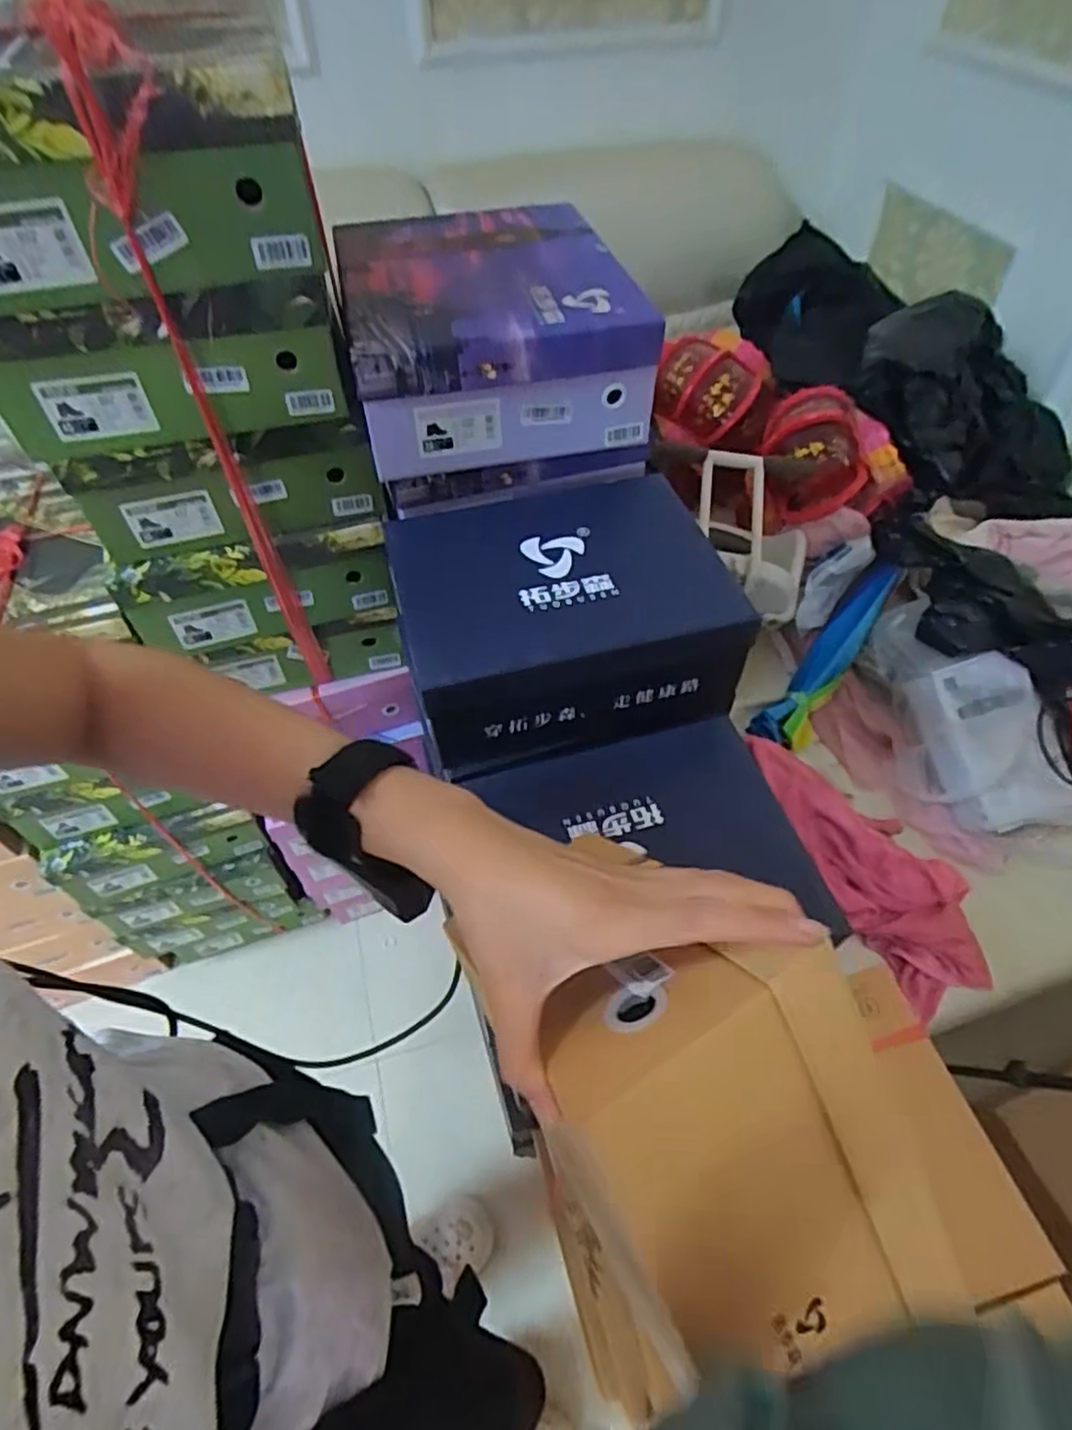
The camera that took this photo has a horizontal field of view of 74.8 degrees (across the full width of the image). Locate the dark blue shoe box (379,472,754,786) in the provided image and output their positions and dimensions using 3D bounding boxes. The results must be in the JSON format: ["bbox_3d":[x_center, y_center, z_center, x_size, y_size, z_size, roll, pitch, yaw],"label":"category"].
[{"bbox_3d":[0.024,-0.095,0.679,0.281,0.127,0.237,-9,52,-7],"label":"dark blue shoe box"}]

